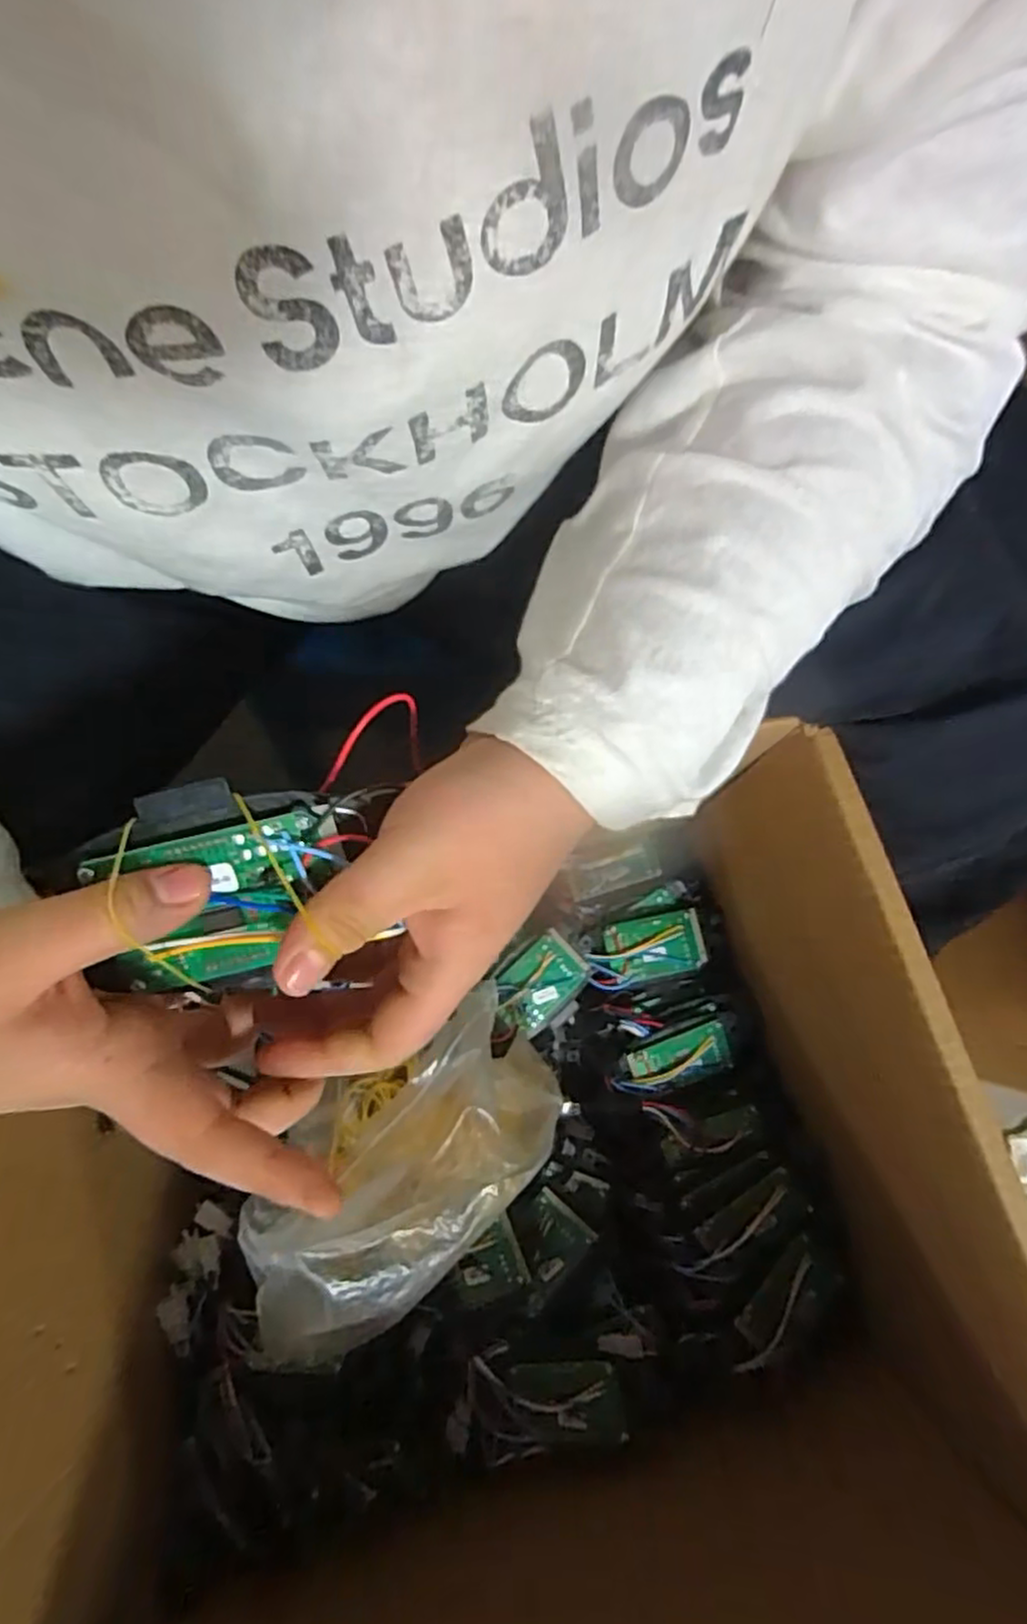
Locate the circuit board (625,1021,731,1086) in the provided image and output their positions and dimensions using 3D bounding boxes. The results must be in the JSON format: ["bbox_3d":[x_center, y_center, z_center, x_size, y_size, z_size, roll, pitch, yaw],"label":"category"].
[{"bbox_3d":[0.134,0.198,0.570,0.082,0.013,0.037,-16,80,-2],"label":"circuit board"}]

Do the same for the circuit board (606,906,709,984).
[{"bbox_3d":[0.121,0.115,0.604,0.082,0.012,0.049,-11,79,-1],"label":"circuit board"}]

